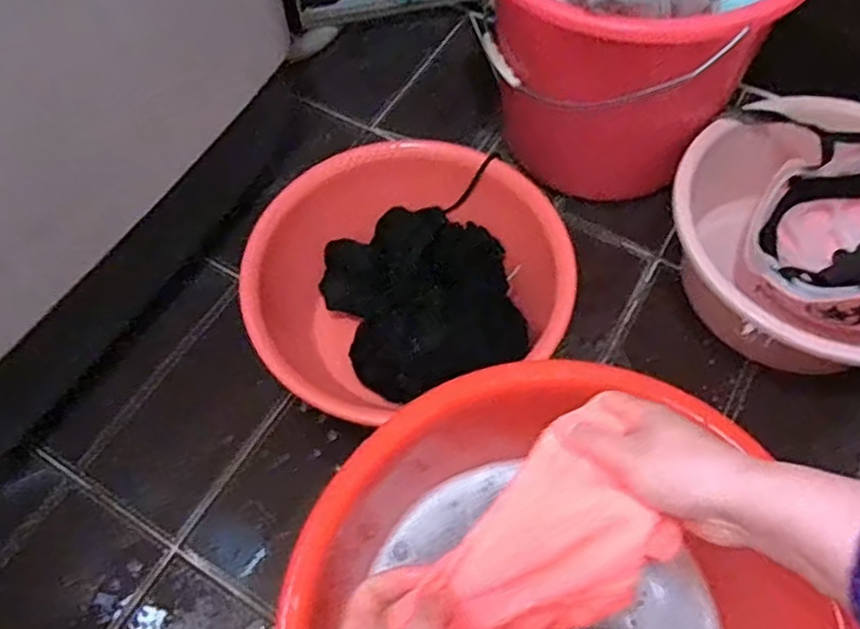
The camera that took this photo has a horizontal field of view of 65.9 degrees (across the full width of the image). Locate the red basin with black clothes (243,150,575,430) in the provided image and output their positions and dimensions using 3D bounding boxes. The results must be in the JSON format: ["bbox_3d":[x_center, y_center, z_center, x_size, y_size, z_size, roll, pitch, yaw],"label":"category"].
[{"bbox_3d":[-0.029,-0.035,0.783,0.353,0.121,0.326,-22,63,-11],"label":"red basin with black clothes"}]

